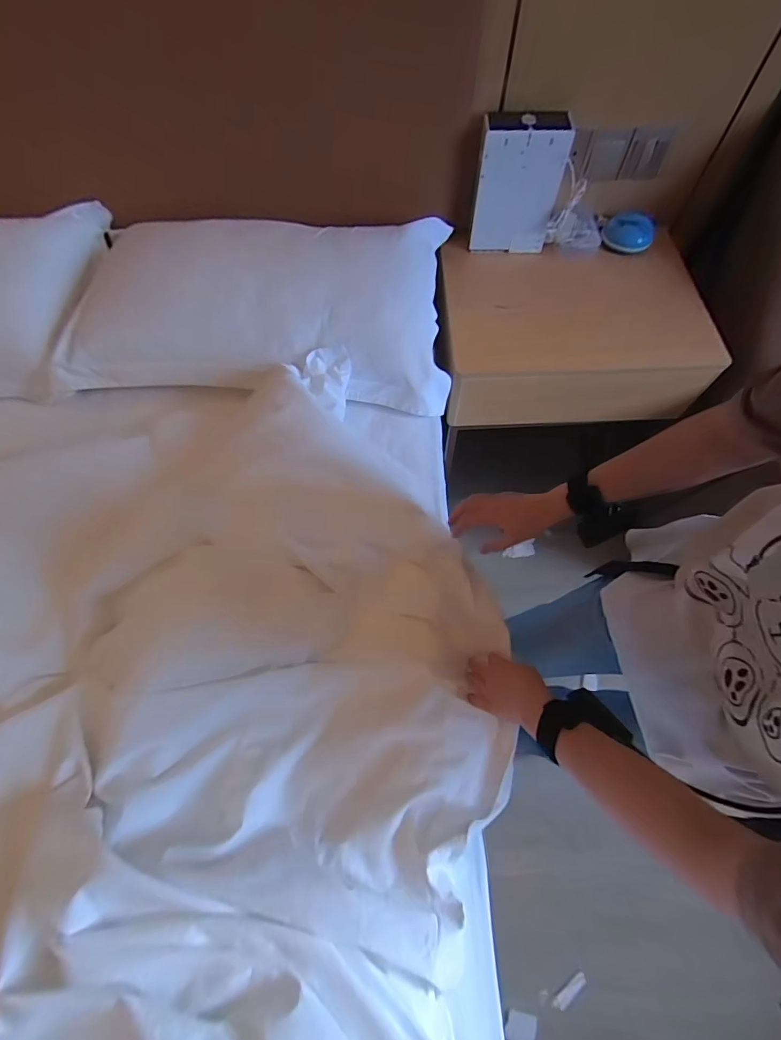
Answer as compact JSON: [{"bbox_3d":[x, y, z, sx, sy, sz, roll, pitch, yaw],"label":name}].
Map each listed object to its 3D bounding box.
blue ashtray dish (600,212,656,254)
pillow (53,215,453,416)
[{"bbox_3d":[0.556,-0.675,0.979,0.116,0.039,0.108,8,64,5],"label":"blue ashtray dish"},{"bbox_3d":[-0.248,-0.448,0.849,0.719,0.143,0.423,2,64,2],"label":"pillow"}]

